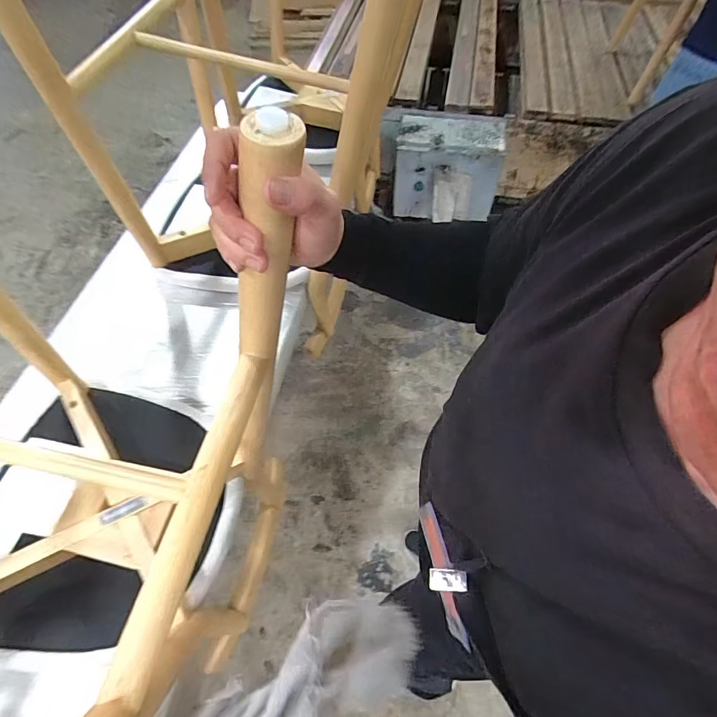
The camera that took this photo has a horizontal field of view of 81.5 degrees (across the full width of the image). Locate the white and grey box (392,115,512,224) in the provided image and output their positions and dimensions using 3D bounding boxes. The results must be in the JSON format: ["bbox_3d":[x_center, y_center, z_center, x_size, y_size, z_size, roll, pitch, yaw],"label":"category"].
[{"bbox_3d":[0.338,-0.715,1.591,0.383,0.320,0.195,7,59,4],"label":"white and grey box"}]

